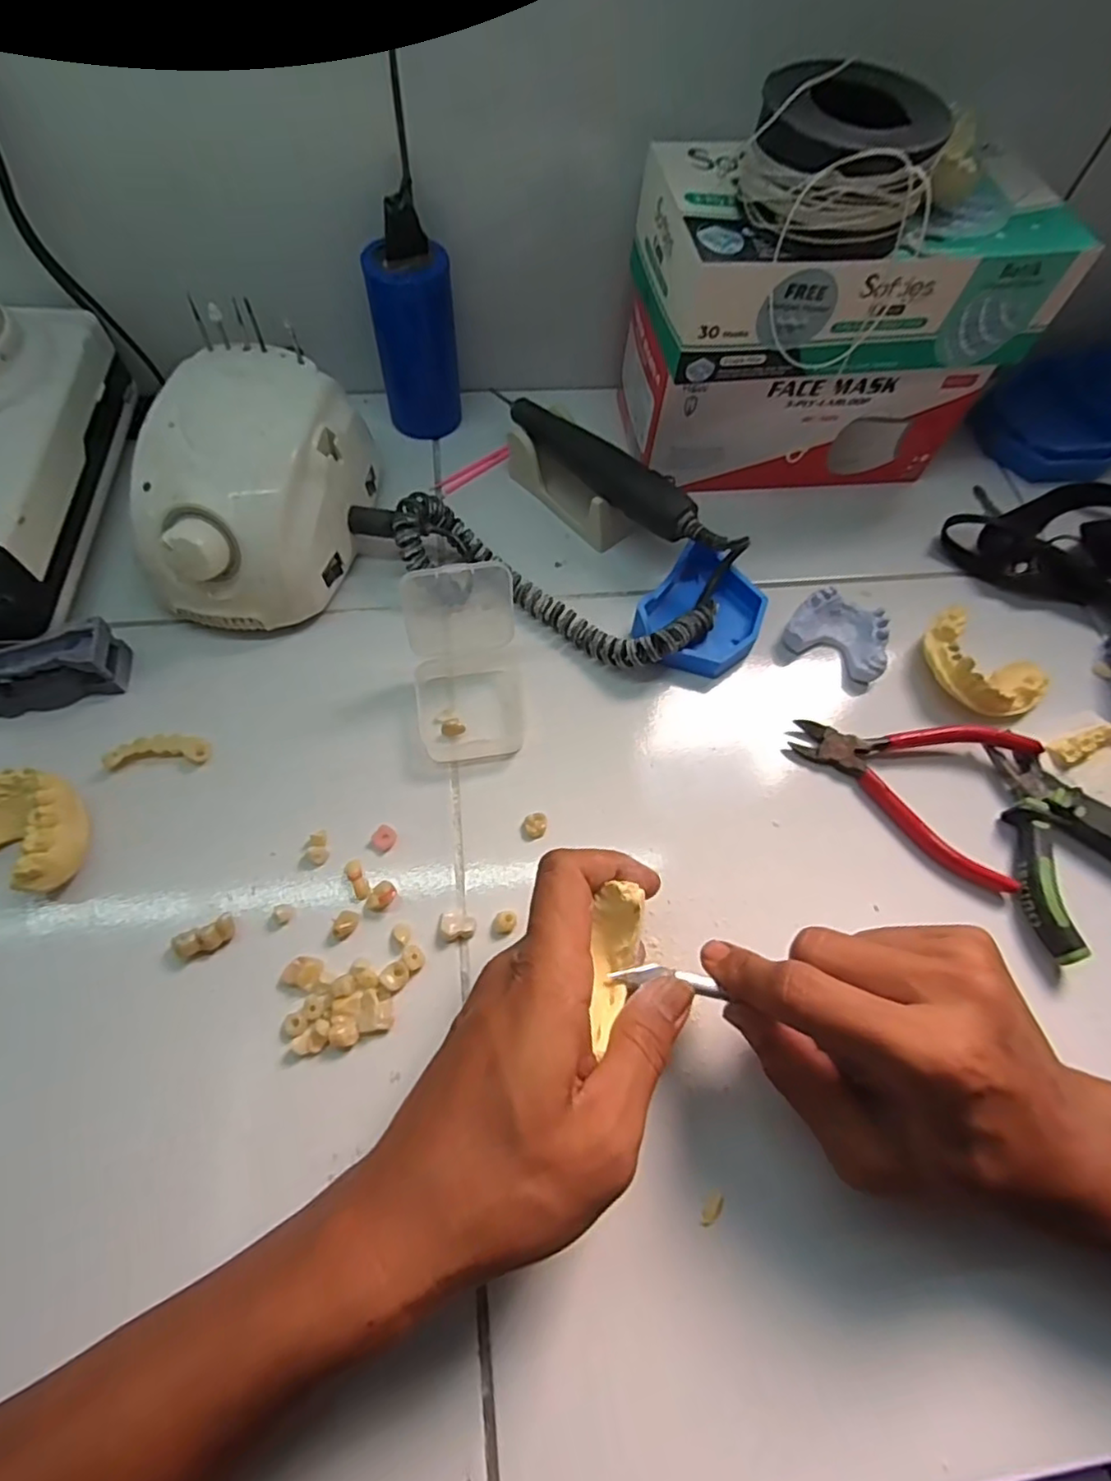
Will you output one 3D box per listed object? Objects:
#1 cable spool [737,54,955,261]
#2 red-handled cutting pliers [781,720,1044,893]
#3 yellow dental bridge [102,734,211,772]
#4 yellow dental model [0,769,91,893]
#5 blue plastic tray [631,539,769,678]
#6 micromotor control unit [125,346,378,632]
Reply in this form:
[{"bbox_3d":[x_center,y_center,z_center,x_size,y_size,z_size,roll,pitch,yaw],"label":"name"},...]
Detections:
[{"bbox_3d":[0.131,-0.270,0.297,0.085,0.048,0.071,5,63,-1],"label":"cable spool"},{"bbox_3d":[0.187,0.017,0.338,0.120,0.018,0.082,23,65,8],"label":"red-handled cutting pliers"},{"bbox_3d":[-0.204,0.005,0.328,0.048,0.007,0.016,-6,65,-6],"label":"yellow dental bridge"},{"bbox_3d":[-0.255,0.040,0.296,0.064,0.024,0.051,10,64,2],"label":"yellow dental model"},{"bbox_3d":[0.087,-0.073,0.373,0.063,0.026,0.081,37,68,14],"label":"blue plastic tray"},{"bbox_3d":[-0.166,-0.138,0.359,0.094,0.085,0.139,10,64,2],"label":"micromotor control unit"}]

